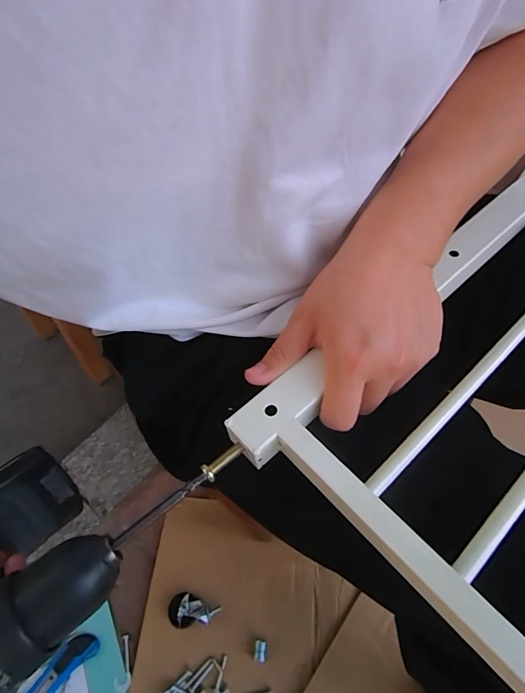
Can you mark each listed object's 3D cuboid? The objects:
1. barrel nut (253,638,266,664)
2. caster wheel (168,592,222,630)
[{"bbox_3d":[-0.004,0.459,0.584,0.018,0.010,0.029,5,56,0],"label":"barrel nut"},{"bbox_3d":[-0.107,0.410,0.595,0.073,0.032,0.043,14,56,6],"label":"caster wheel"}]

